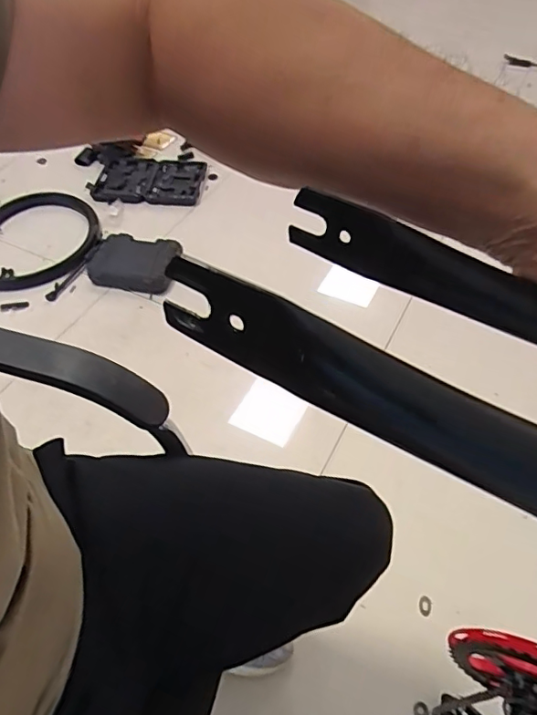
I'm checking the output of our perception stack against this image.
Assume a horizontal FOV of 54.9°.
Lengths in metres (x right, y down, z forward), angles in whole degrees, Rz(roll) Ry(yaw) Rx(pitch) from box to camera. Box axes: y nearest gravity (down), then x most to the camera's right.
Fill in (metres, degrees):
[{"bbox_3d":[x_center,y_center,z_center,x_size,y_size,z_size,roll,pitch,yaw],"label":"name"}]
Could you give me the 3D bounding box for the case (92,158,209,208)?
[{"bbox_3d":[-0.416,-0.614,1.817,0.380,0.054,0.268,6,50,7],"label":"case"}]

